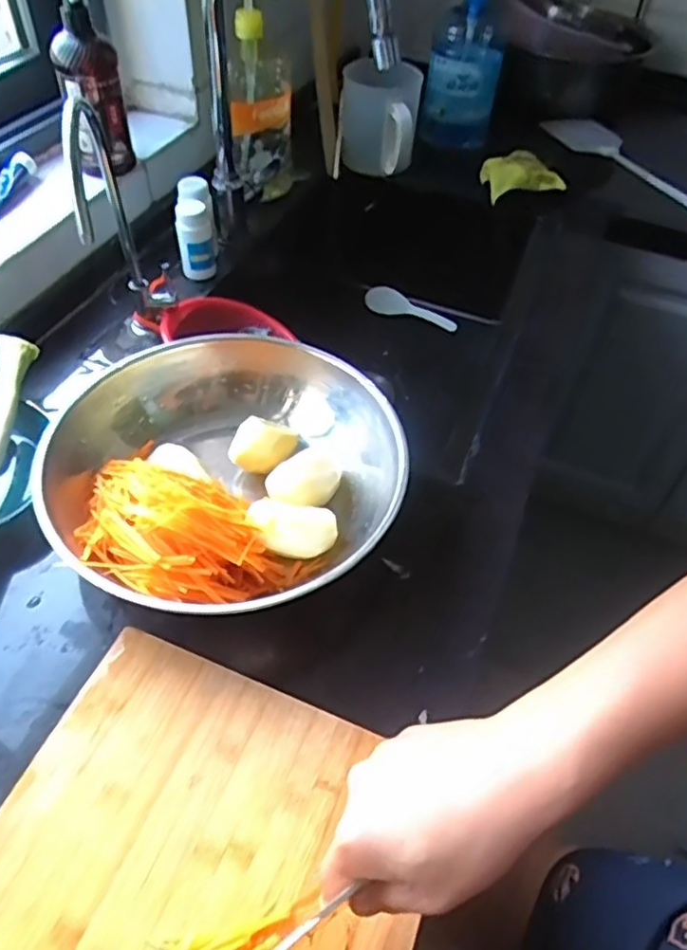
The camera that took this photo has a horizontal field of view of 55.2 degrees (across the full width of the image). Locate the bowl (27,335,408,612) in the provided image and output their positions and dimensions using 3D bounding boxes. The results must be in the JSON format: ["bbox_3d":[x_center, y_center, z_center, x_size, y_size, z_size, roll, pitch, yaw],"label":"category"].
[{"bbox_3d":[-0.102,0.000,0.589,0.305,0.073,0.292,-12,53,-13],"label":"bowl"}]

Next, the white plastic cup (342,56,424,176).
[{"bbox_3d":[0.056,-0.550,1.013,0.118,0.129,0.101,4,51,0],"label":"white plastic cup"}]

